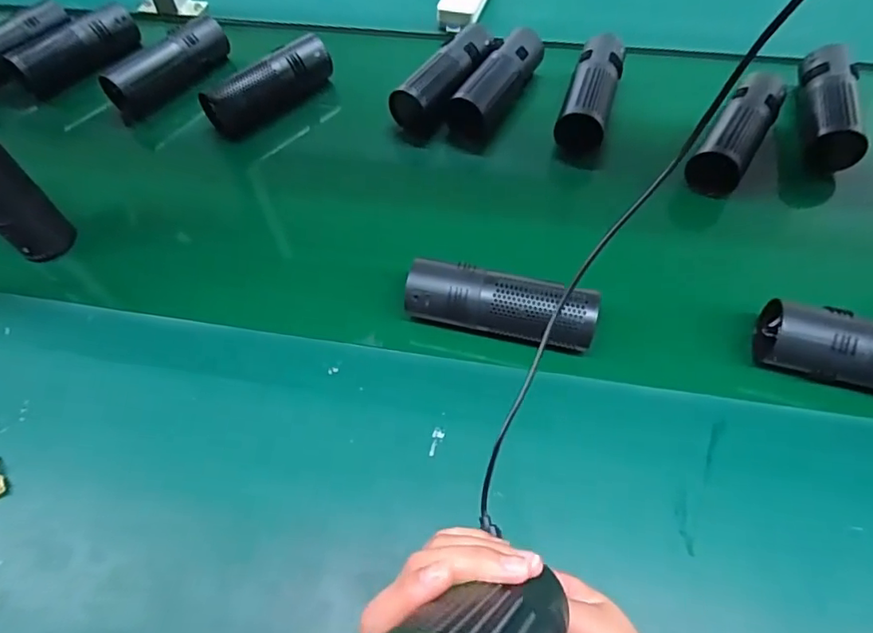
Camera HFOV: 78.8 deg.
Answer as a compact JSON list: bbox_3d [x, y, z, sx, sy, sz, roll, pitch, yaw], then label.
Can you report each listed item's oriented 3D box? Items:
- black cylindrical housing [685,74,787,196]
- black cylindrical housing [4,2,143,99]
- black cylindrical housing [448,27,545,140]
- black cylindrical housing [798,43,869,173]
[{"bbox_3d":[0.344,-0.210,0.595,0.068,0.050,0.188,30,61,21],"label":"black cylindrical housing"},{"bbox_3d":[-0.493,-0.366,0.730,0.058,0.061,0.171,38,65,25],"label":"black cylindrical housing"},{"bbox_3d":[0.077,-0.290,0.655,0.052,0.050,0.164,26,60,19],"label":"black cylindrical housing"},{"bbox_3d":[0.451,-0.245,0.616,0.049,0.053,0.174,10,56,10],"label":"black cylindrical housing"}]

